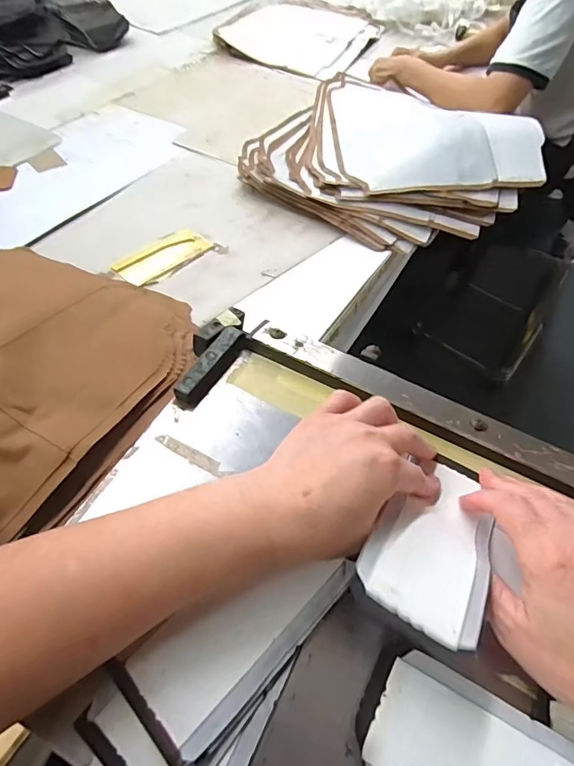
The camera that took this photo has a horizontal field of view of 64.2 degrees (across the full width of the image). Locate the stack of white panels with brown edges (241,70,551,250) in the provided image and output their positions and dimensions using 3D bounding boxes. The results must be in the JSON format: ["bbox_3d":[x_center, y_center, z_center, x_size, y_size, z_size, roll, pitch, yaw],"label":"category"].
[{"bbox_3d":[0.174,-0.398,0.777,0.464,0.087,0.389,36,58,20],"label":"stack of white panels with brown edges"}]

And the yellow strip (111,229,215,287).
[{"bbox_3d":[-0.178,-0.183,0.663,0.073,0.009,0.133,38,59,21],"label":"yellow strip"}]

